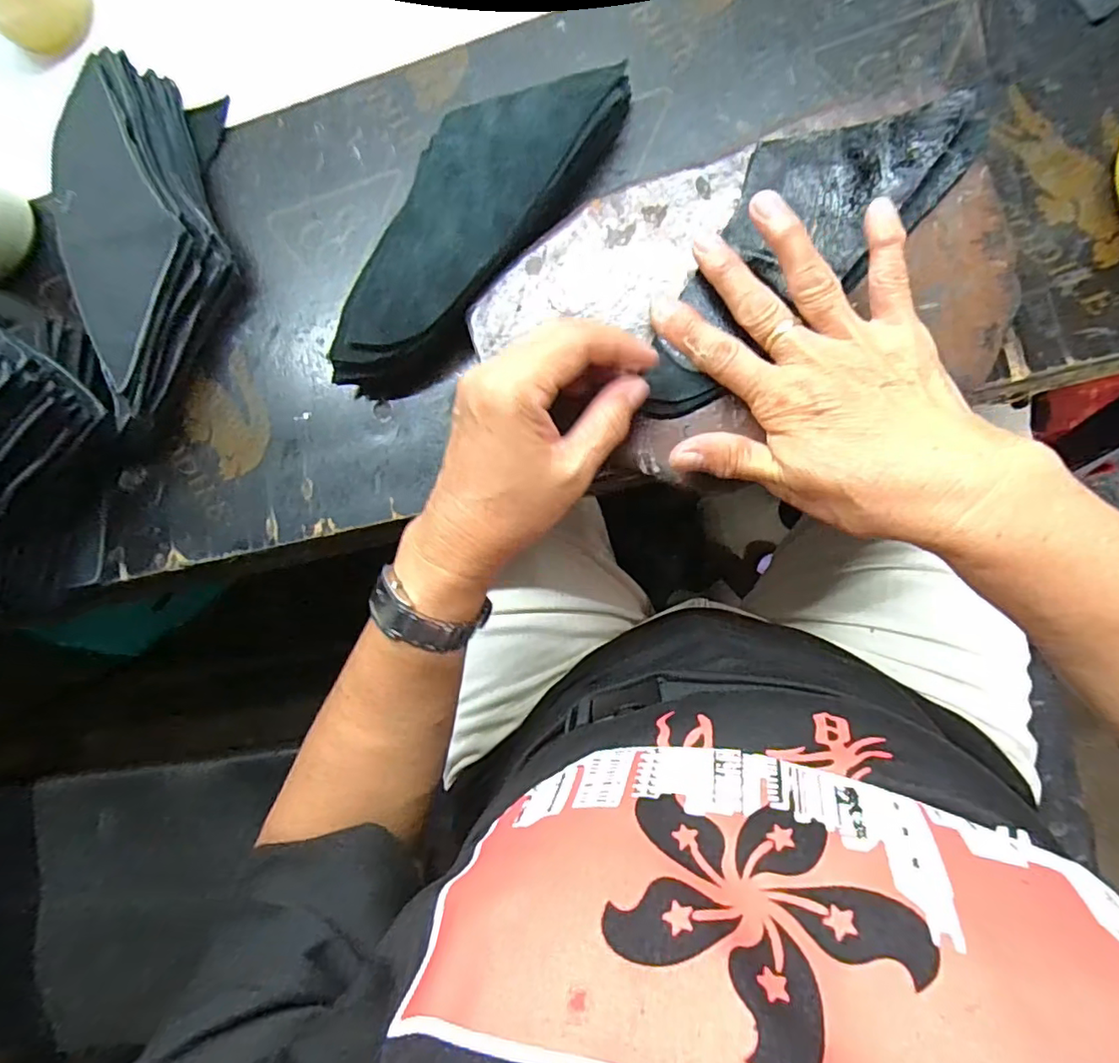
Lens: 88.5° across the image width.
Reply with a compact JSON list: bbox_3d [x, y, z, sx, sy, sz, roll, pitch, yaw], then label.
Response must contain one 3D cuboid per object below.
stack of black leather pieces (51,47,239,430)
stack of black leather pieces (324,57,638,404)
[{"bbox_3d":[-0.237,-0.172,0.334,0.073,0.052,0.207,-8,86,8],"label":"stack of black leather pieces"},{"bbox_3d":[-0.052,-0.172,0.316,0.216,0.030,0.074,-44,82,5],"label":"stack of black leather pieces"}]

